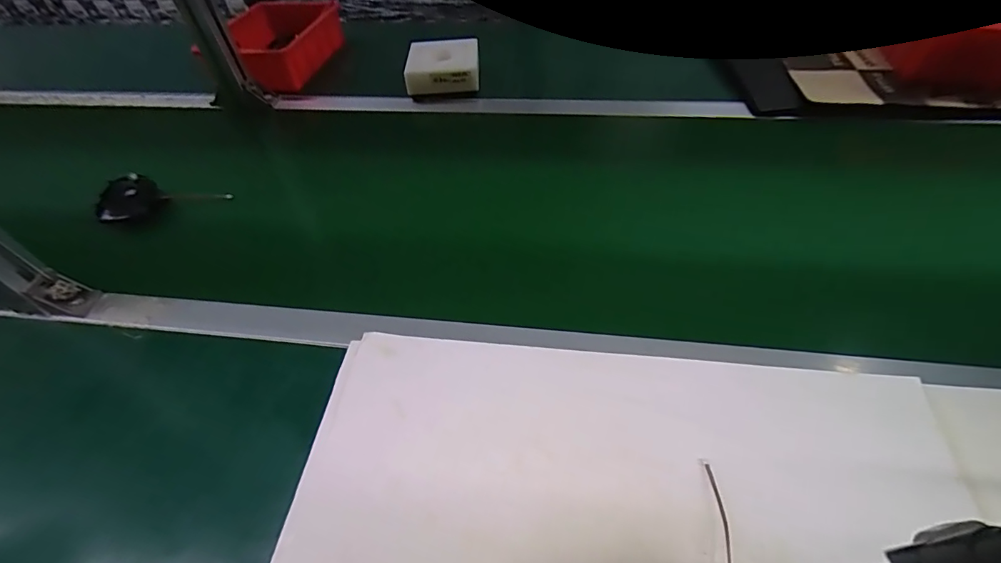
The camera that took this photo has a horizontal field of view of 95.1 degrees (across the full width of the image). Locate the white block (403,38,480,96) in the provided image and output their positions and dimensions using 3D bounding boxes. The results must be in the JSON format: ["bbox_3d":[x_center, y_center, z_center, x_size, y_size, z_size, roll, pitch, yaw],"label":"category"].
[{"bbox_3d":[-0.094,-0.359,0.760,0.116,0.034,0.116,-3,49,2],"label":"white block"}]

